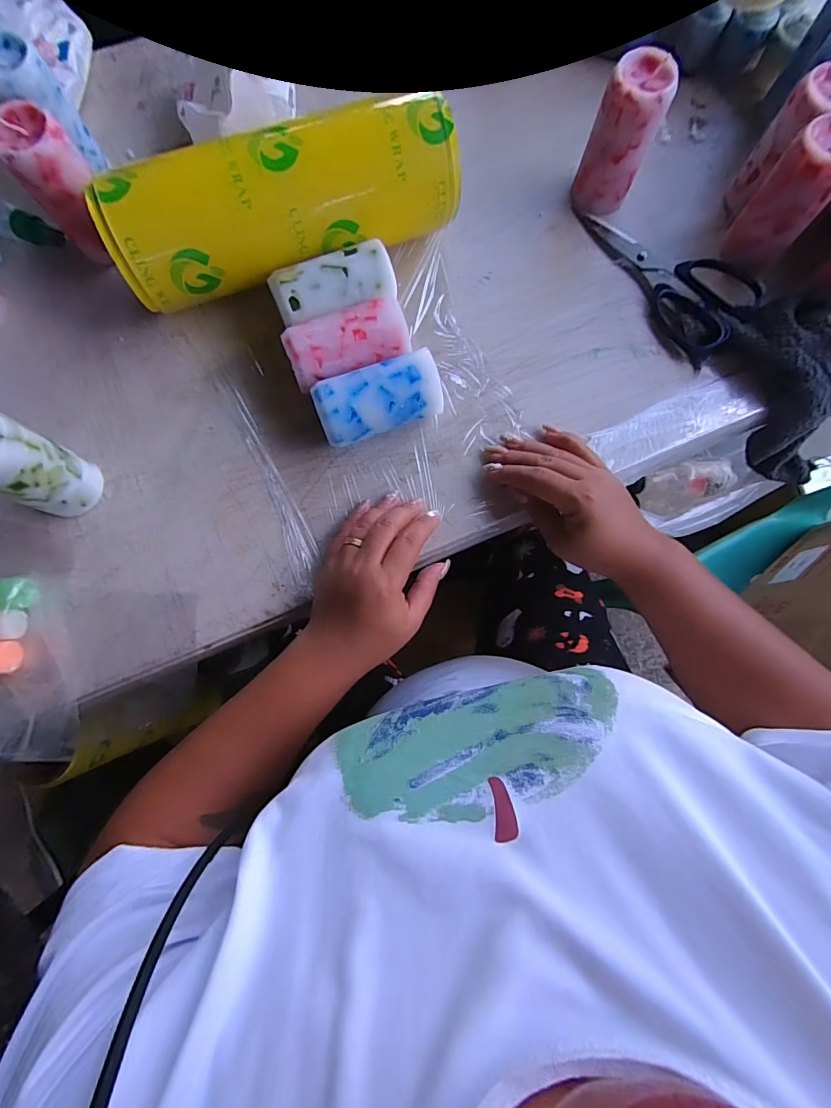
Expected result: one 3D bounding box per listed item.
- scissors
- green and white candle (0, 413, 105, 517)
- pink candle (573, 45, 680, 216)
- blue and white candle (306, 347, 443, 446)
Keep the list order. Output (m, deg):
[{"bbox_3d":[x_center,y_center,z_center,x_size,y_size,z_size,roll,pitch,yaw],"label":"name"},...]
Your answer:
[{"bbox_3d":[0.217,-0.249,0.397,0.163,0.019,0.071,35,81,5],"label":"scissors"},{"bbox_3d":[-0.278,-0.062,0.319,0.044,0.097,0.048,0,80,-1],"label":"green and white candle"},{"bbox_3d":[0.173,-0.349,0.378,0.051,0.096,0.046,22,81,3],"label":"pink candle"},{"bbox_3d":[-0.028,-0.117,0.355,0.094,0.052,0.044,-20,82,-4],"label":"blue and white candle"}]

